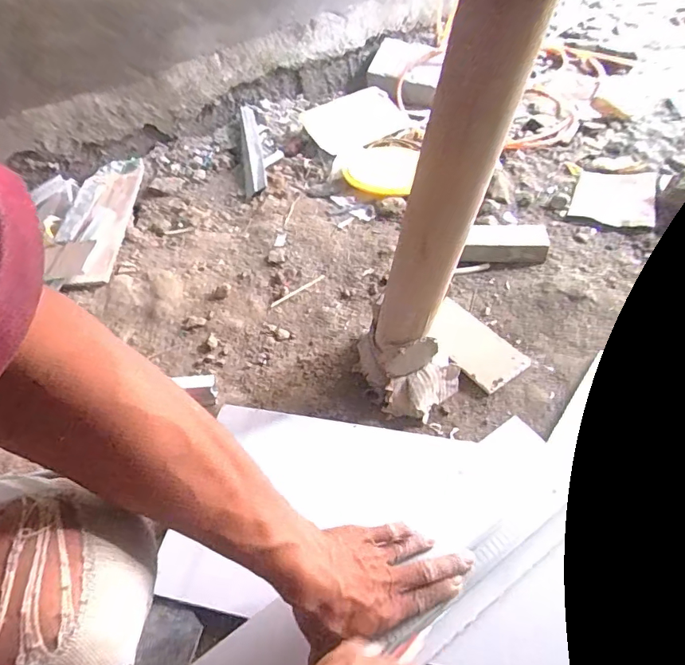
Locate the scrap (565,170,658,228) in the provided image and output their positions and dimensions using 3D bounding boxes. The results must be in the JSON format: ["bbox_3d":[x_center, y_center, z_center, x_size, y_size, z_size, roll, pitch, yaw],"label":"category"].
[{"bbox_3d":[0.506,-0.255,0.893,0.134,0.016,0.178,18,51,19],"label":"scrap"}]

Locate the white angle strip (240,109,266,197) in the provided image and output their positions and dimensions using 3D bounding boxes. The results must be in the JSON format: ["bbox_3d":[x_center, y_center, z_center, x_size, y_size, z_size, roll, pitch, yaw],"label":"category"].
[{"bbox_3d":[-0.200,-0.405,1.056,0.048,0.035,0.344,-12,49,-3],"label":"white angle strip"}]

